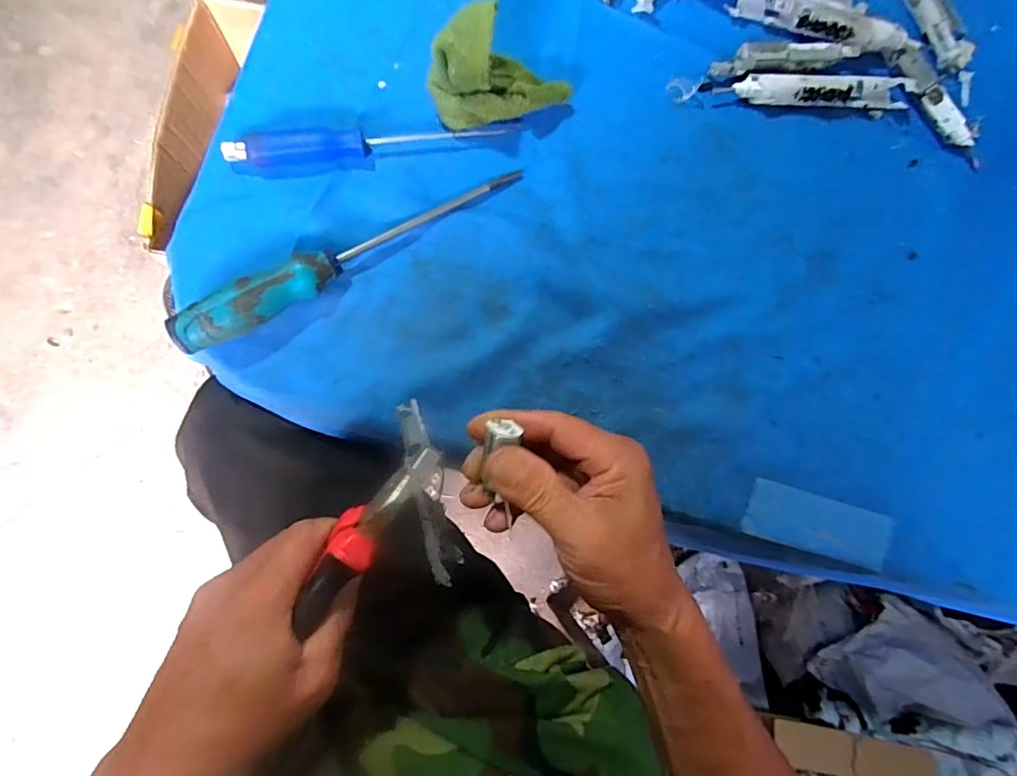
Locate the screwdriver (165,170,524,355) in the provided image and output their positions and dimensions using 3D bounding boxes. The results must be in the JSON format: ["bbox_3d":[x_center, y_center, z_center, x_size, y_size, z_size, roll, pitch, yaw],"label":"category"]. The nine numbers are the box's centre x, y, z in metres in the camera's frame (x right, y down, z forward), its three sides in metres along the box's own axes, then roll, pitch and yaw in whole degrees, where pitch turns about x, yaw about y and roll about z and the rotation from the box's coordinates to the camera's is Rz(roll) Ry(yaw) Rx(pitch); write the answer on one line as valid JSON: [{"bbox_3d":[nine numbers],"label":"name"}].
[{"bbox_3d":[-0.099,-0.094,0.339,0.244,0.032,0.025,-32,89,-9],"label":"screwdriver"}]

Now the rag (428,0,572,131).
[{"bbox_3d":[-0.005,-0.220,0.352,0.096,0.057,0.049,-14,86,-8],"label":"rag"}]

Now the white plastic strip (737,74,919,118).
[{"bbox_3d":[0.253,-0.235,0.407,0.147,0.019,0.024,-4,85,-8],"label":"white plastic strip"}]

